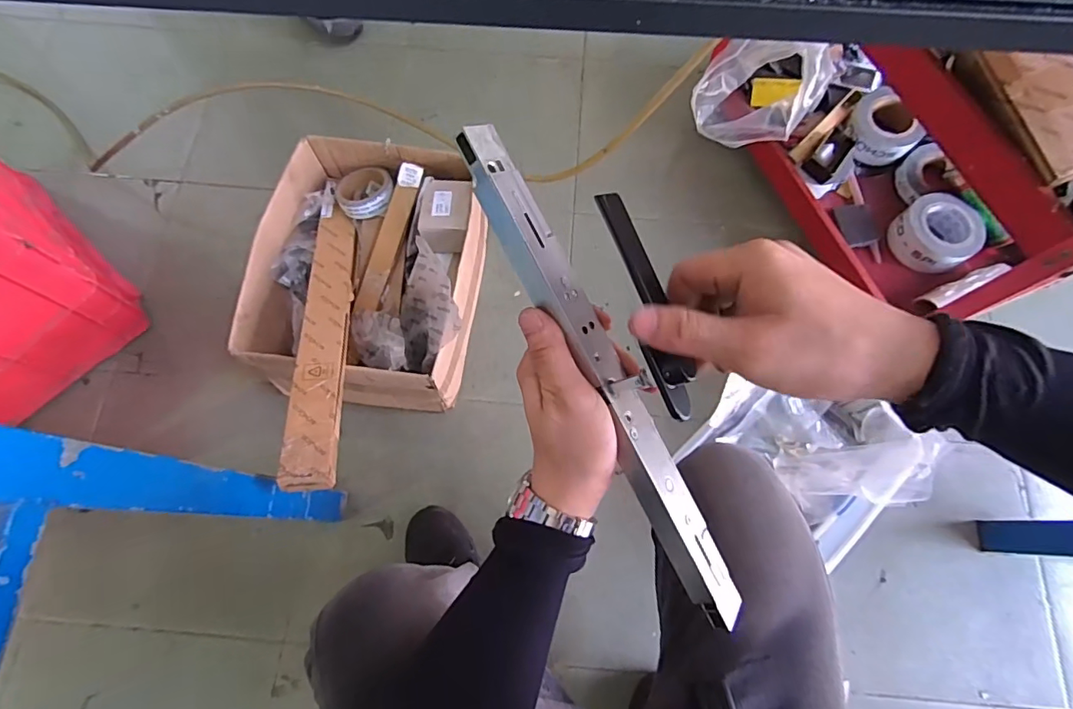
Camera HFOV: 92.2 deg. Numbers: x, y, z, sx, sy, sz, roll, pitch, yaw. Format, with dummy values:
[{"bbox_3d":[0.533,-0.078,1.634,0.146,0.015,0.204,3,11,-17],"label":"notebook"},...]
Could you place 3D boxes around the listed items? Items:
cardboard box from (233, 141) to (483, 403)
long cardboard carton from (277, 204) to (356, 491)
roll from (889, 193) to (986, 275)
[{"bbox_3d":[-0.272,-0.135,0.876,0.338,0.225,0.420,5,72,1],"label":"cardboard box"},{"bbox_3d":[-0.308,-0.038,0.757,0.061,0.031,0.490,-8,54,-3],"label":"long cardboard carton"},{"bbox_3d":[0.714,-0.216,0.925,0.123,0.061,0.129,0,72,-1],"label":"roll"}]

